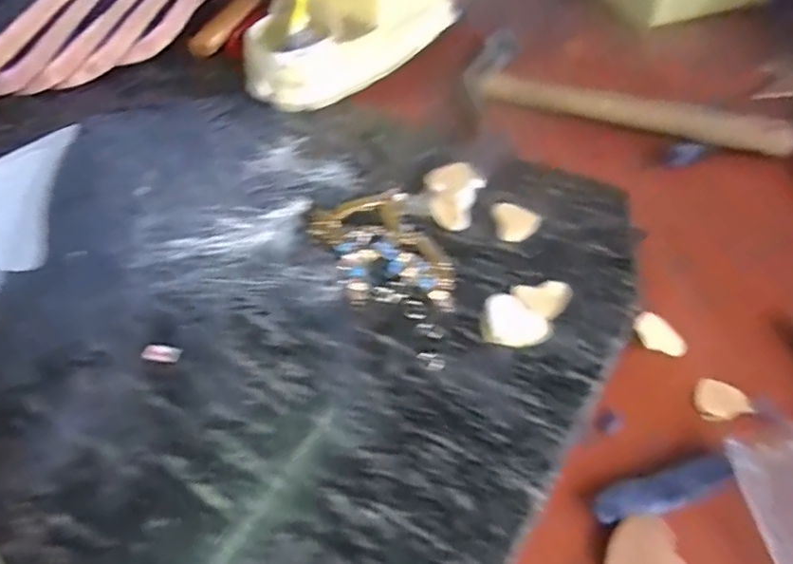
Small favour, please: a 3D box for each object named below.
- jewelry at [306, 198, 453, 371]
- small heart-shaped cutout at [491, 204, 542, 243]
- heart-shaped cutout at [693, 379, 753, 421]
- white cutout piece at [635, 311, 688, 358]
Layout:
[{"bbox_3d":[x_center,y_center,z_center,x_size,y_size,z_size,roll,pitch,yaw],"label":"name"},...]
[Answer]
[{"bbox_3d":[-0.001,-0.007,0.333,0.059,0.006,0.135,-23,49,-16],"label":"jewelry"},{"bbox_3d":[0.072,-0.035,0.352,0.029,0.004,0.027,2,61,-3],"label":"small heart-shaped cutout"},{"bbox_3d":[0.159,0.057,0.284,0.026,0.004,0.022,-4,47,1],"label":"heart-shaped cutout"},{"bbox_3d":[0.137,0.028,0.303,0.021,0.004,0.027,-28,72,-24],"label":"white cutout piece"}]

